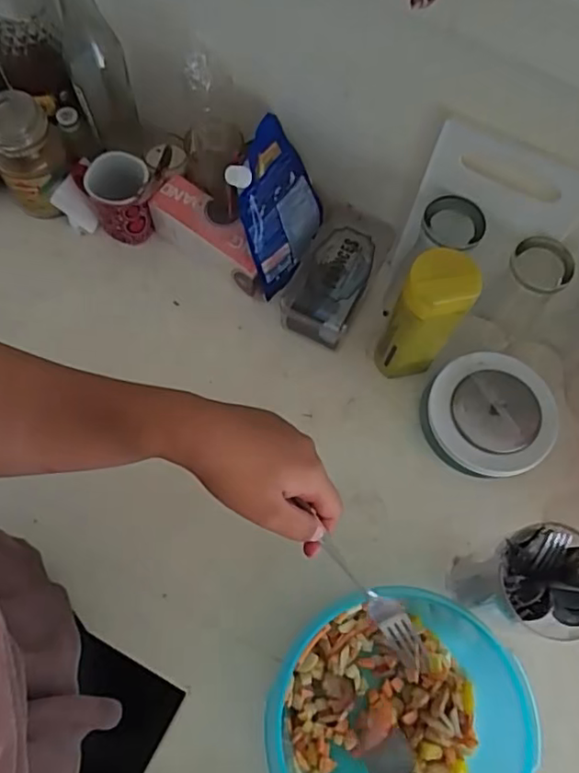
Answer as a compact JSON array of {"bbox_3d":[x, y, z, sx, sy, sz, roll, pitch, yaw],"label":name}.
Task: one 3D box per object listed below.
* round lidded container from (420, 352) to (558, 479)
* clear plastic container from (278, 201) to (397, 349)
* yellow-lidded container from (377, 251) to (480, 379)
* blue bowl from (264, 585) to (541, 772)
[{"bbox_3d":[0.207,0.029,0.618,0.124,0.035,0.127,1,70,-2],"label":"round lidded container"},{"bbox_3d":[0.054,-0.123,0.664,0.083,0.076,0.148,23,71,6],"label":"clear plastic container"},{"bbox_3d":[0.132,-0.061,0.584,0.060,0.187,0.056,1,70,-2],"label":"yellow-lidded container"},{"bbox_3d":[0.090,0.271,0.496,0.204,0.099,0.180,17,71,4],"label":"blue bowl"}]

